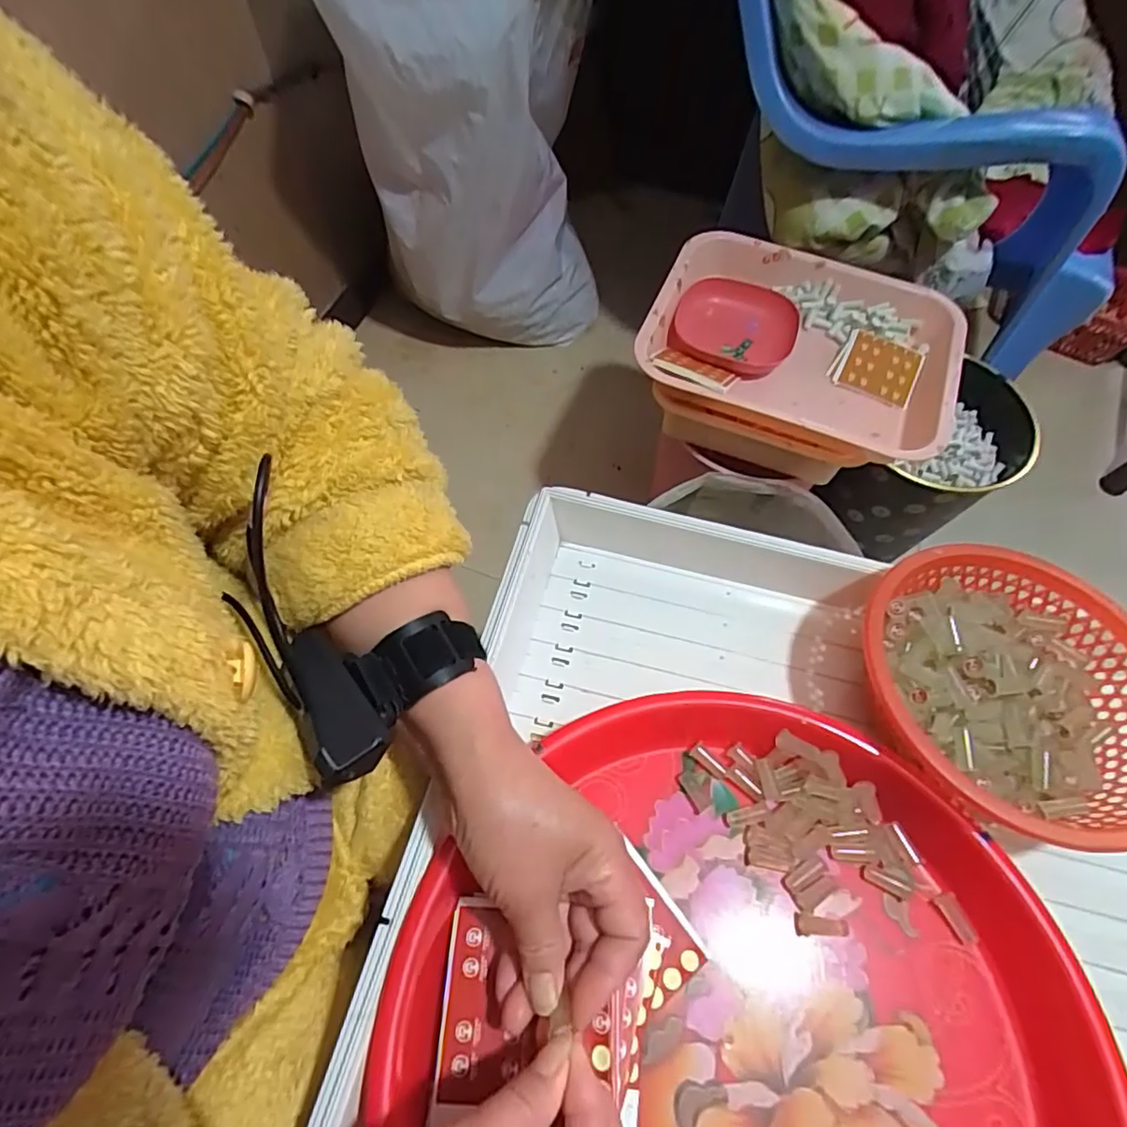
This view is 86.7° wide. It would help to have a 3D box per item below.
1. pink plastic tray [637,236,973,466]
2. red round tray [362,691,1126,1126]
[{"bbox_3d":[0.261,-0.252,0.676,0.317,0.068,0.255,21,64,8],"label":"pink plastic tray"},{"bbox_3d":[0.087,0.228,0.283,0.336,0.054,0.321,1,63,-2],"label":"red round tray"}]

